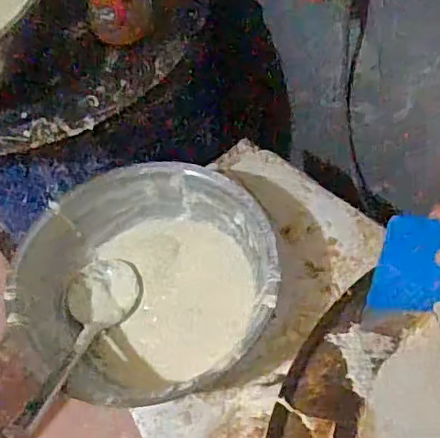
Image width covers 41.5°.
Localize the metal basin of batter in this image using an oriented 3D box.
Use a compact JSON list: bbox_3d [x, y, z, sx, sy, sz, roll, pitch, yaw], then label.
[{"bbox_3d":[-0.090,0.091,0.865,0.345,0.117,0.346,-4,55,6],"label":"metal basin of batter"}]

